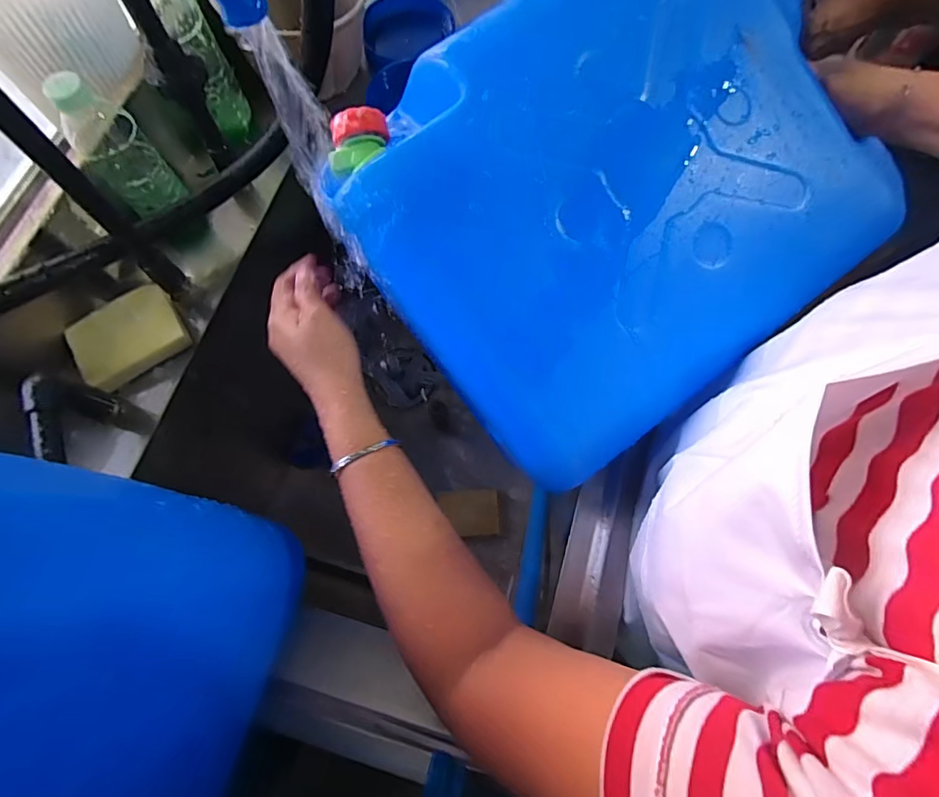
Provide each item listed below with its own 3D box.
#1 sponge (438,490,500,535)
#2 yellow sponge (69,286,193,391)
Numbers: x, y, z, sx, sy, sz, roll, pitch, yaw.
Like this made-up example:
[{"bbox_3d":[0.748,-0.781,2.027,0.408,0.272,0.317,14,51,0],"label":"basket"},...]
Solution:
[{"bbox_3d":[0.002,0.190,0.799,0.097,0.016,0.074,3,59,-19],"label":"sponge"},{"bbox_3d":[-0.348,-0.064,0.493,0.103,0.023,0.074,-32,75,-10],"label":"yellow sponge"}]

